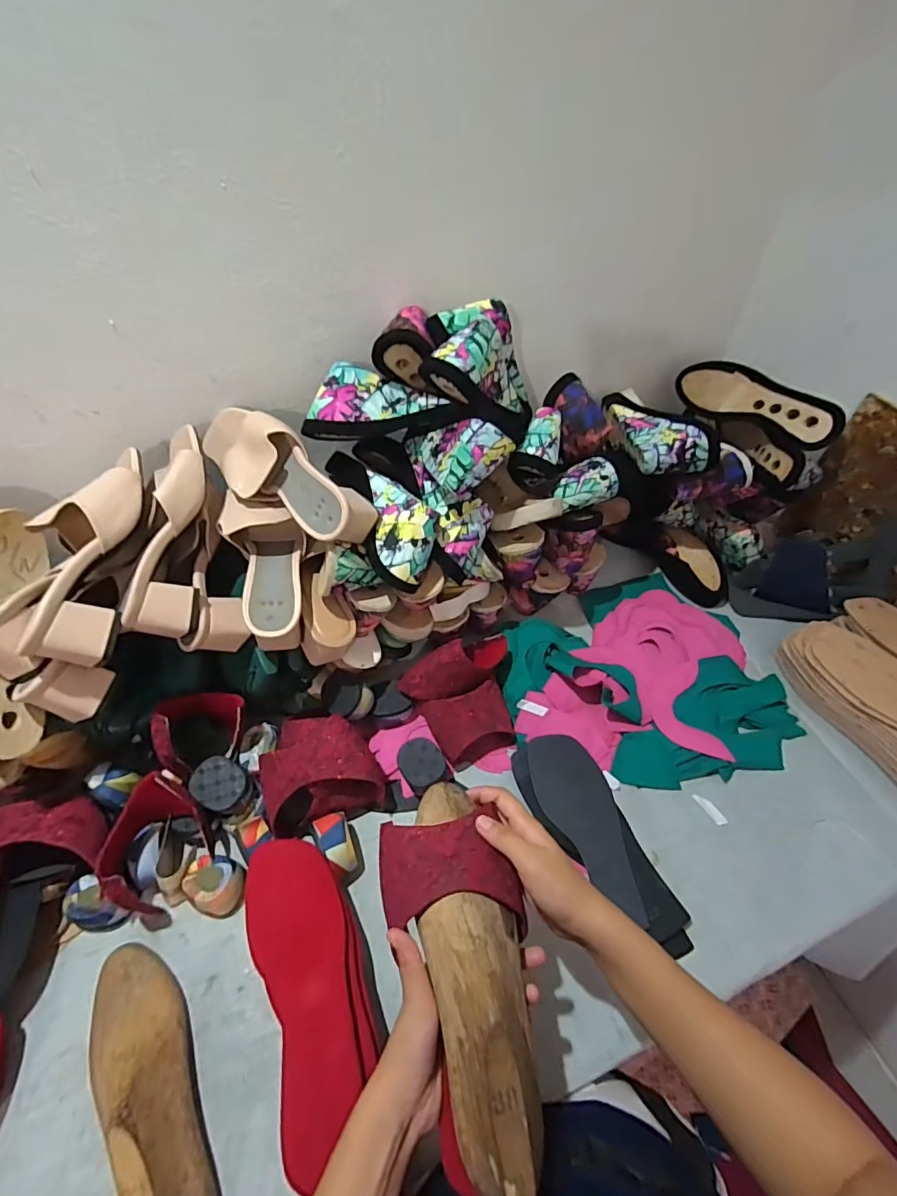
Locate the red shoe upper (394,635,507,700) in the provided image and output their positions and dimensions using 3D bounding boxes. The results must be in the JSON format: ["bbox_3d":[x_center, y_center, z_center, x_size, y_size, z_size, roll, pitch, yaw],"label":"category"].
[{"bbox_3d":[0.018,0.082,0.627,0.132,0.092,0.070,-19,51,-34],"label":"red shoe upper"}]

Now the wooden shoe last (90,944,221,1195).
[{"bbox_3d":[-0.243,0.403,0.407,0.064,0.077,0.238,-33,57,-23],"label":"wooden shoe last"}]

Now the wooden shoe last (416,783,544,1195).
[{"bbox_3d":[0.018,0.247,0.350,0.063,0.073,0.232,-9,51,-6],"label":"wooden shoe last"}]

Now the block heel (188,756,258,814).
[{"bbox_3d":[-0.248,0.209,0.555,0.059,0.048,0.051,25,55,20],"label":"block heel"}]

